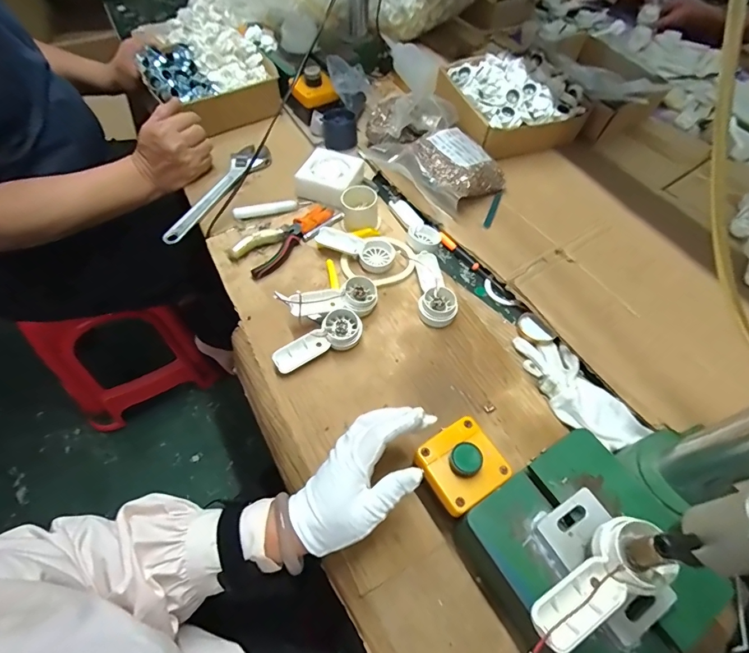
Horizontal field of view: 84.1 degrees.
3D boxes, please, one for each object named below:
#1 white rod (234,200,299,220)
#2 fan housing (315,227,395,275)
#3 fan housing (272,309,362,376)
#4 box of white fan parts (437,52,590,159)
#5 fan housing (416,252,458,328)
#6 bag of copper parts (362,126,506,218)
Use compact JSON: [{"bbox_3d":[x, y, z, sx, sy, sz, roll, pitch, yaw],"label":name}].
[{"bbox_3d":[-0.163,-0.177,0.621,0.092,0.014,0.015,-16,58,-12],"label":"white rod"},{"bbox_3d":[-0.024,-0.114,0.588,0.110,0.020,0.049,25,59,15],"label":"fan housing"},{"bbox_3d":[-0.067,0.018,0.493,0.108,0.028,0.041,-25,60,-17],"label":"fan housing"},{"bbox_3d":[0.226,-0.379,0.719,0.233,0.102,0.170,-17,58,-12],"label":"box of white fan parts"},{"bbox_3d":[0.079,-0.051,0.543,0.047,0.024,0.108,1,56,-1],"label":"fan housing"},{"bbox_3d":[0.098,-0.249,0.652,0.139,0.056,0.172,-37,64,-23],"label":"bag of copper parts"}]

